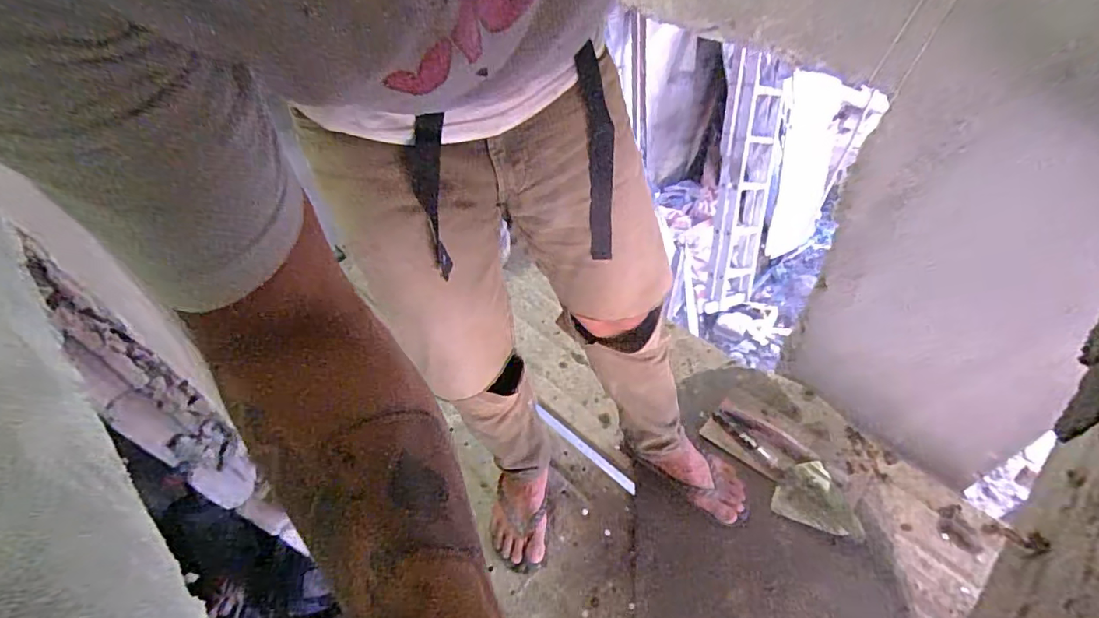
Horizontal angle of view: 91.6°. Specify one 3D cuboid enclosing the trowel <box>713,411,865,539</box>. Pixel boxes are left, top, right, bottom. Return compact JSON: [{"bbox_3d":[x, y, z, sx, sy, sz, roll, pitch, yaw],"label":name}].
[{"bbox_3d":[0.486,0.334,1.112,0.130,0.046,0.344,-24,53,-14],"label":"trowel"}]

